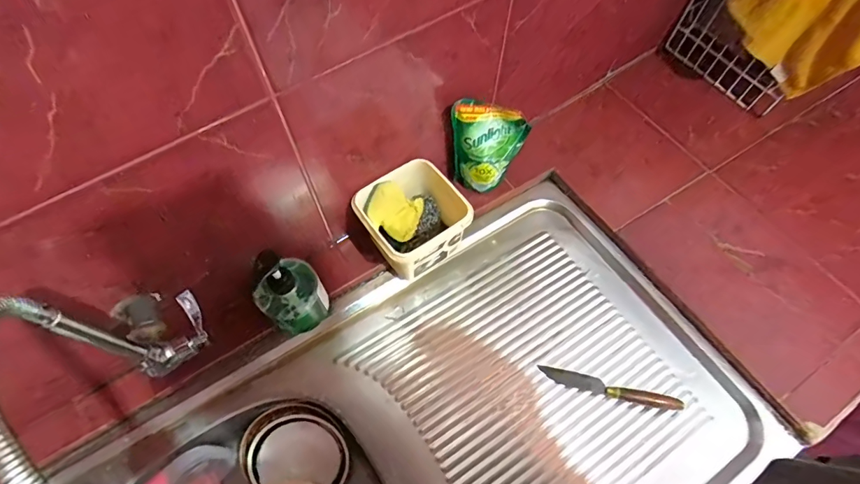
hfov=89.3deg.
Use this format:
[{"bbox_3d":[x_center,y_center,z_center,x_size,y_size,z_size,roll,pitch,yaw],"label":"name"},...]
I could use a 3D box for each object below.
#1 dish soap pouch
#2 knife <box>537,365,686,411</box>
[{"bbox_3d":[0.084,-0.134,0.635,0.101,0.167,0.023,4,62,2],"label":"dish soap pouch"},{"bbox_3d":[0.241,0.196,0.583,0.181,0.012,0.021,13,62,9],"label":"knife"}]

